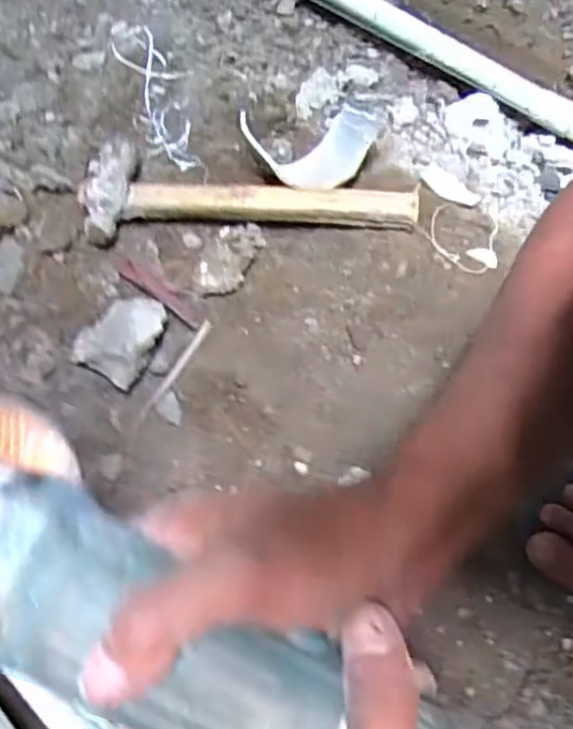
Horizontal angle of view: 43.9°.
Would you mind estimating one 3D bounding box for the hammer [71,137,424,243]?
[{"bbox_3d":[-0.038,-0.163,0.672,0.309,0.038,0.105,0,64,1],"label":"hammer"}]

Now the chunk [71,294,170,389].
[{"bbox_3d":[-0.141,-0.025,0.625,0.061,0.032,0.082,27,67,14],"label":"chunk"}]

